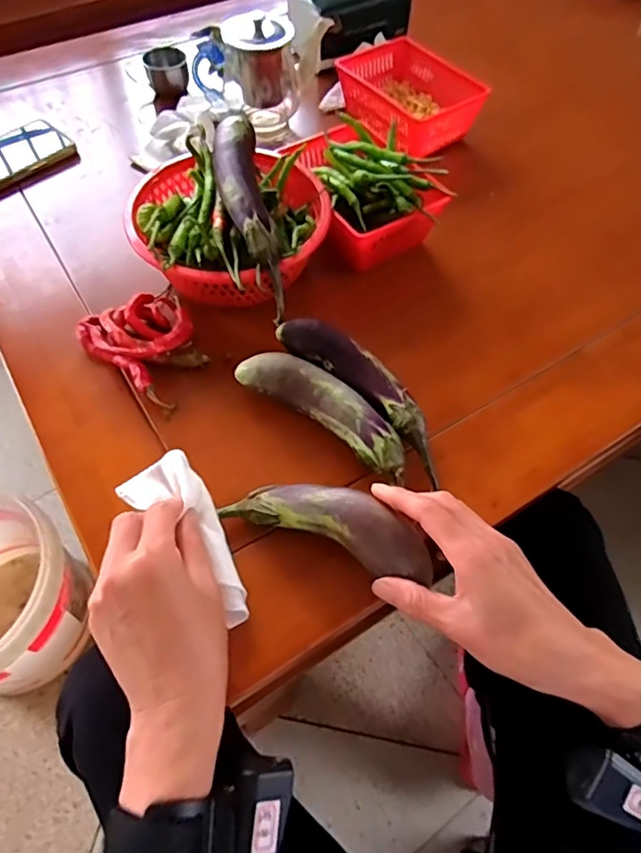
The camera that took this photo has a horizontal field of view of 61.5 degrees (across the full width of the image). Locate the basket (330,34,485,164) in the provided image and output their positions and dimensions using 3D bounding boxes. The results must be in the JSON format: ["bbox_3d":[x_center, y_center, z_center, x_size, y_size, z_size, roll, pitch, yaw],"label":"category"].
[{"bbox_3d":[0.102,-0.400,0.653,0.125,0.052,0.155,-24,63,-15],"label":"basket"}]

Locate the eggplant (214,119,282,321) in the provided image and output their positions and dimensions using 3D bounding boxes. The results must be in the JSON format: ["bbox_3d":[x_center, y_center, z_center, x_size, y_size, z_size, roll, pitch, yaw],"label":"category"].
[{"bbox_3d":[-0.059,-0.181,0.451,0.042,0.036,0.187,-13,76,-10],"label":"eggplant"}]

